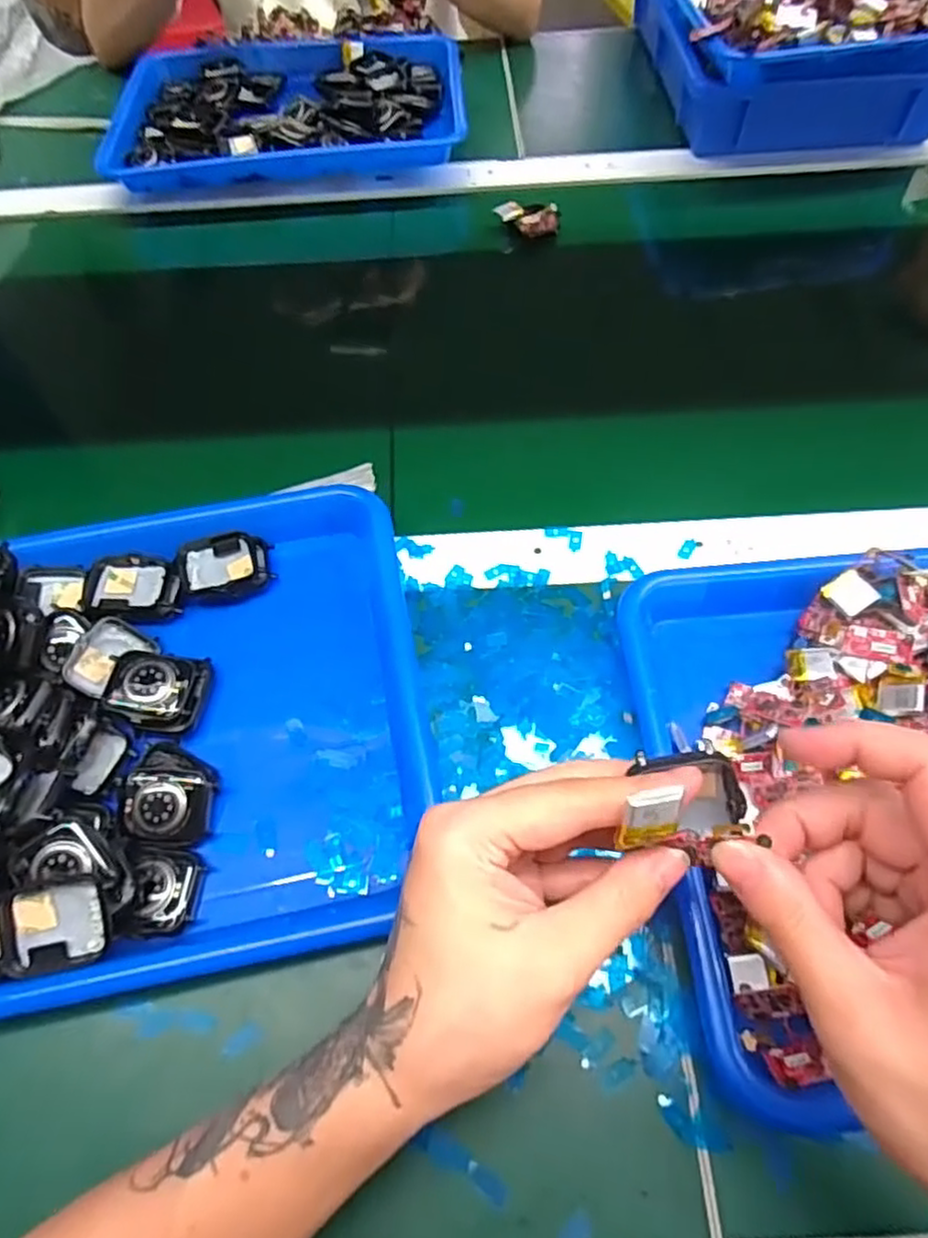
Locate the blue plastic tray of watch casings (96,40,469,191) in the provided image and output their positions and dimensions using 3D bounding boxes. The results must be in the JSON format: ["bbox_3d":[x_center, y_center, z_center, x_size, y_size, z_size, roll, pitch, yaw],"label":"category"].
[{"bbox_3d":[-0.169,-0.501,0.670,0.327,0.042,0.234,-5,60,-1],"label":"blue plastic tray of watch casings"}]

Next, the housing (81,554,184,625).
[{"bbox_3d":[-0.193,-0.017,0.398,0.052,0.013,0.043,1,60,3],"label":"housing"}]

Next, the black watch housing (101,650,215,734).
[{"bbox_3d":[-0.162,0.038,0.360,0.047,0.015,0.040,8,70,-10],"label":"black watch housing"}]

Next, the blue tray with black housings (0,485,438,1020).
[{"bbox_3d":[-0.191,0.056,0.345,0.335,0.049,0.248,-10,60,-3],"label":"blue tray with black housings"}]

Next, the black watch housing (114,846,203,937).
[{"bbox_3d":[-0.140,0.126,0.318,0.032,0.009,0.038,14,52,-20],"label":"black watch housing"}]

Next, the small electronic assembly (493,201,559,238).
[{"bbox_3d":[0.055,-0.344,0.590,0.052,0.018,0.031,-2,60,1],"label":"small electronic assembly"}]

